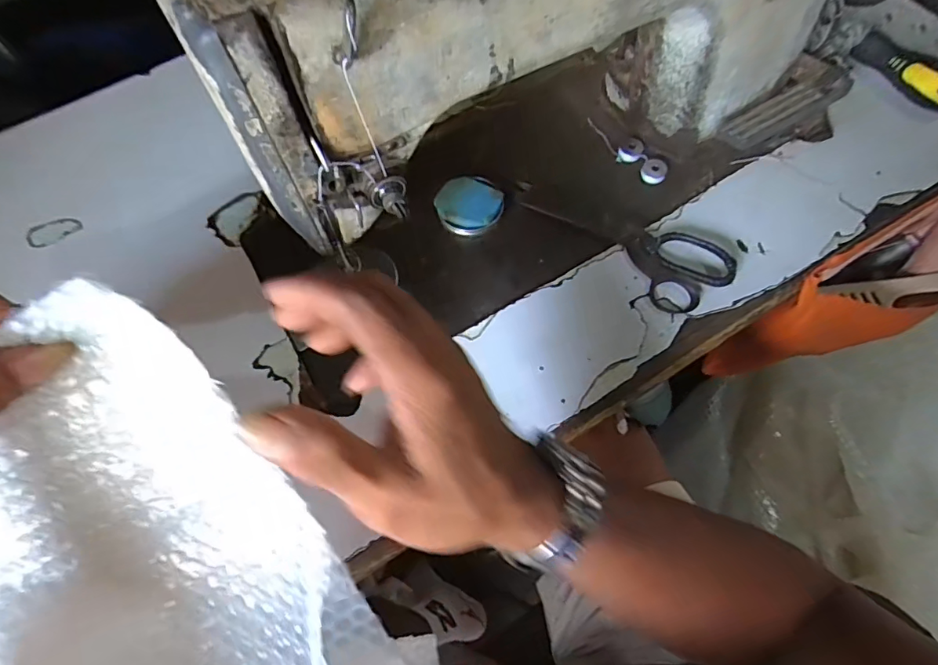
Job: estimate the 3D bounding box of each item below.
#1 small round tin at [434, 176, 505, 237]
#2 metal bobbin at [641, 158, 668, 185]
[{"bbox_3d":[0.000,-0.107,0.432,0.055,0.017,0.052,-1,65,1],"label":"small round tin"},{"bbox_3d":[0.162,-0.141,0.447,0.021,0.008,0.022,-1,65,1],"label":"metal bobbin"}]

